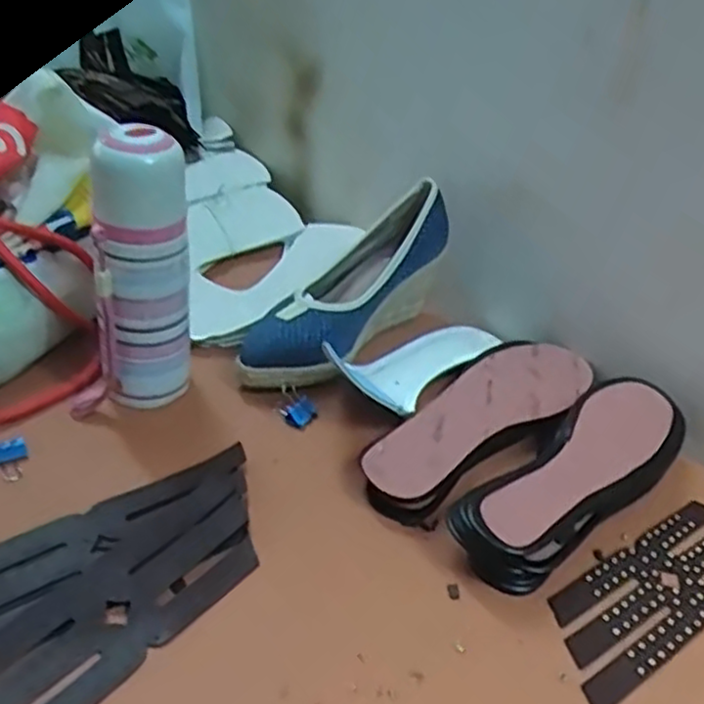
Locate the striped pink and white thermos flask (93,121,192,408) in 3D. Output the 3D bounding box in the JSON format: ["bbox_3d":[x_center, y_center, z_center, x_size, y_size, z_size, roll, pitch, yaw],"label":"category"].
[{"bbox_3d":[-0.146,-0.049,0.526,0.061,0.207,0.052,0,36,-11],"label":"striped pink and white thermos flask"}]

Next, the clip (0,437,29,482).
[{"bbox_3d":[-0.238,0.076,0.516,0.026,0.021,0.029,-14,40,-27],"label":"clip"}]

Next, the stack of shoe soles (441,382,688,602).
[{"bbox_3d":[0.160,0.090,0.528,0.216,0.057,0.069,-25,47,-37],"label":"stack of shoe soles"}]

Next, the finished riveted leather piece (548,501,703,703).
[{"bbox_3d":[0.209,0.154,0.495,0.212,0.006,0.068,-19,43,-32],"label":"finished riveted leather piece"}]

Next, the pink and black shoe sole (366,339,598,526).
[{"bbox_3d":[0.103,0.053,0.581,0.081,0.031,0.232,30,41,29],"label":"pink and black shoe sole"}]

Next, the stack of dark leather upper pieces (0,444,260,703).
[{"bbox_3d":[-0.144,0.137,0.443,0.216,0.010,0.120,-22,45,-34],"label":"stack of dark leather upper pieces"}]

